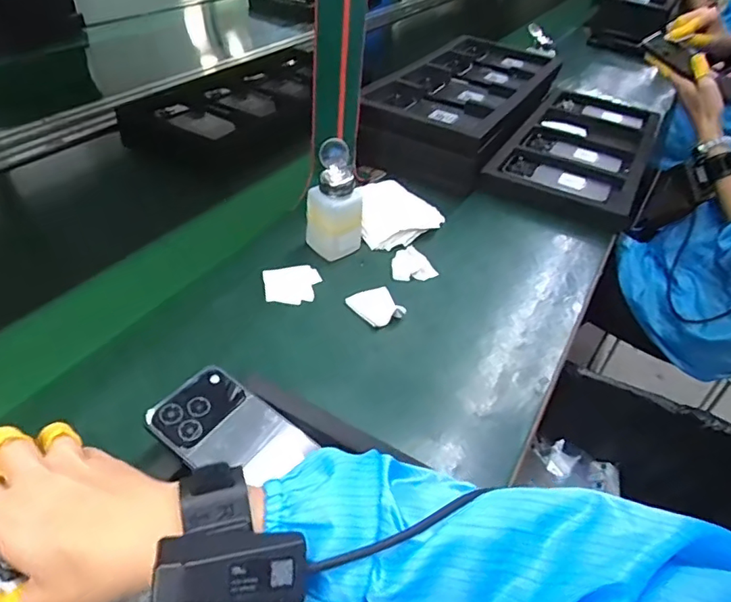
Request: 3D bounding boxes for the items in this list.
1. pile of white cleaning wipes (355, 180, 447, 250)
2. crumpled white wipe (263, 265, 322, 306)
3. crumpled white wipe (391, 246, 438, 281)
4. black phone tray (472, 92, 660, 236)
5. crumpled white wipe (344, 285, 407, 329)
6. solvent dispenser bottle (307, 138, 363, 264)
[{"bbox_3d":[0.050,-0.121,0.731,0.109,0.024,0.133,1,42,-6],"label":"pile of white cleaning wipes"},{"bbox_3d":[-0.083,-0.019,0.616,0.063,0.004,0.059,-6,49,-14],"label":"crumpled white wipe"},{"bbox_3d":[0.060,-0.046,0.654,0.052,0.015,0.046,5,41,-1],"label":"crumpled white wipe"},{"bbox_3d":[0.391,-0.276,0.938,0.236,0.049,0.484,24,45,19],"label":"black phone tray"},{"bbox_3d":[0.012,0.004,0.595,0.049,0.012,0.054,-20,48,-26],"label":"crumpled white wipe"},{"bbox_3d":[-0.036,-0.116,0.632,0.057,0.131,0.052,34,49,28],"label":"solvent dispenser bottle"}]

